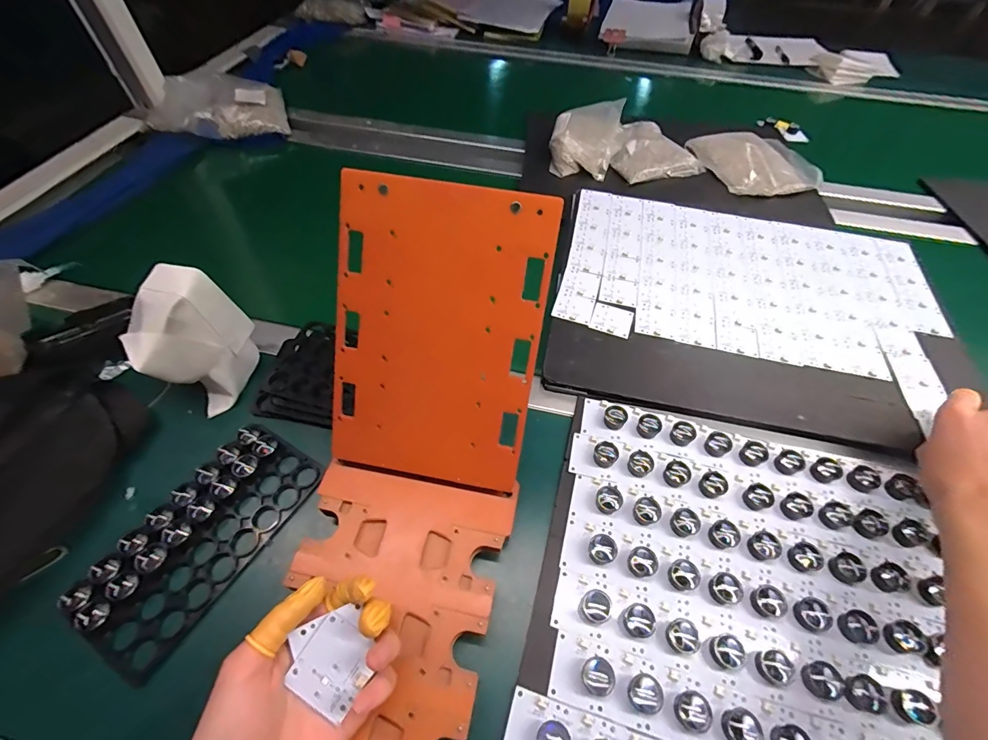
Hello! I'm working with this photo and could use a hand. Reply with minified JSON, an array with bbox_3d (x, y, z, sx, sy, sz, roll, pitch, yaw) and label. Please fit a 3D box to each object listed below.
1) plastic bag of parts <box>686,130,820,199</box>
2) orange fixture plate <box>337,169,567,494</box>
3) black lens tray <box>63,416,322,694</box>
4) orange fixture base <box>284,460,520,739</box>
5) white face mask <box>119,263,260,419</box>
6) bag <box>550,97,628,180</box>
[{"bbox_3d":[0.440,-0.361,0.723,0.171,0.034,0.189,-12,57,-9],"label":"plastic bag of parts"},{"bbox_3d":[-0.045,-0.018,0.331,0.155,0.233,0.007,10,16,4],"label":"orange fixture plate"},{"bbox_3d":[-0.250,0.139,0.360,0.095,0.017,0.192,27,60,17],"label":"black lens tray"},{"bbox_3d":[-0.081,0.199,0.318,0.167,0.034,0.235,7,56,4],"label":"orange fixture base"},{"bbox_3d":[-0.299,-0.030,0.413,0.075,0.109,0.100,18,58,11],"label":"white face mask"},{"bbox_3d":[0.161,-0.400,0.743,0.117,0.074,0.166,13,57,8],"label":"bag"}]

